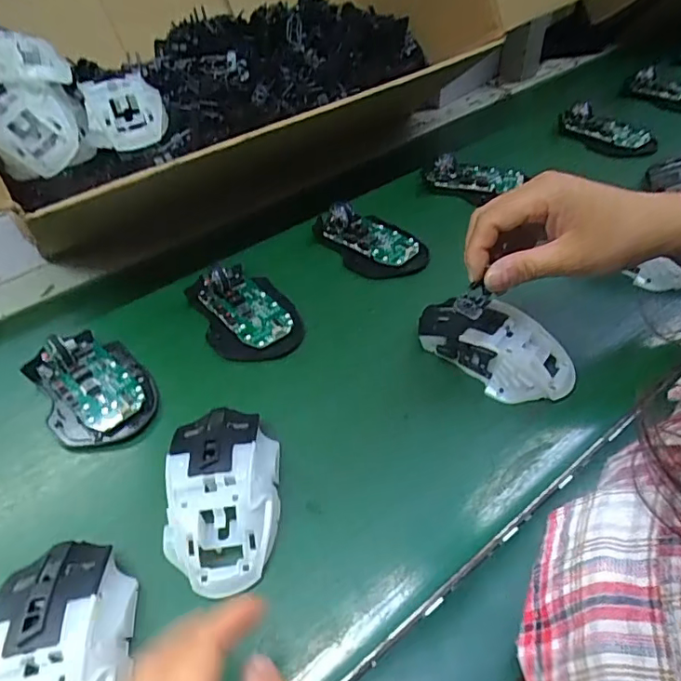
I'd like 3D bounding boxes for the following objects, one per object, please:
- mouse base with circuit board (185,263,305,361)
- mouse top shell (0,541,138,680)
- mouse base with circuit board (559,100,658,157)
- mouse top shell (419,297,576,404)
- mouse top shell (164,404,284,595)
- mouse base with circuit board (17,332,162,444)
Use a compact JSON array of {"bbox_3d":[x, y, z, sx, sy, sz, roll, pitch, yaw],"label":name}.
[{"bbox_3d":[-0.079,-0.027,0.434,0.072,0.024,0.106,-22,49,-16],"label":"mouse base with circuit board"},{"bbox_3d":[-0.137,0.150,0.255,0.062,0.033,0.113,-11,47,-6],"label":"mouse top shell"},{"bbox_3d":[0.320,-0.254,0.639,0.053,0.035,0.110,-26,51,-20],"label":"mouse base with circuit board"},{"bbox_3d":[0.111,0.002,0.383,0.112,0.040,0.054,26,51,27],"label":"mouse top shell"},{"bbox_3d":[-0.069,0.085,0.314,0.062,0.034,0.111,-4,47,0],"label":"mouse top shell"},{"bbox_3d":[-0.182,0.030,0.386,0.071,0.027,0.107,-31,53,-23],"label":"mouse base with circuit board"}]

